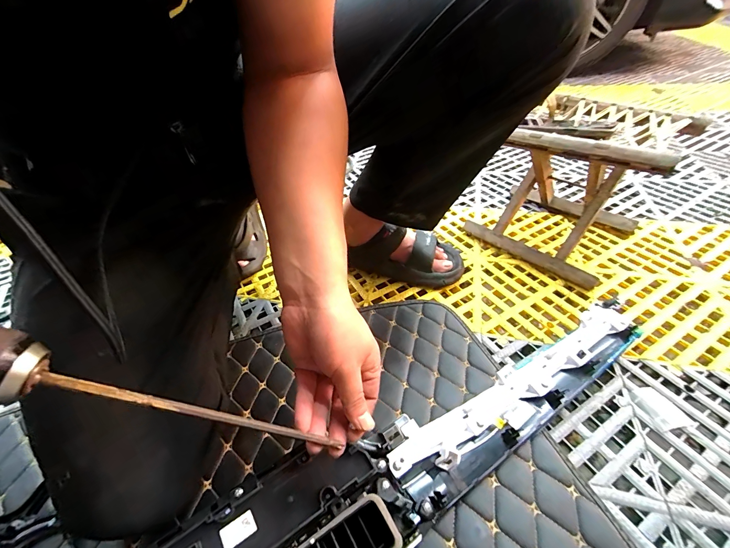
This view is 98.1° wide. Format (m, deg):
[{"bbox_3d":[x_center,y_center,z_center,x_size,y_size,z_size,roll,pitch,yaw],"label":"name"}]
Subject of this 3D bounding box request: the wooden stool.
[{"bbox_3d":[0.397,-0.172,0.623,0.252,0.246,0.258,-34,50,-28],"label":"wooden stool"}]

